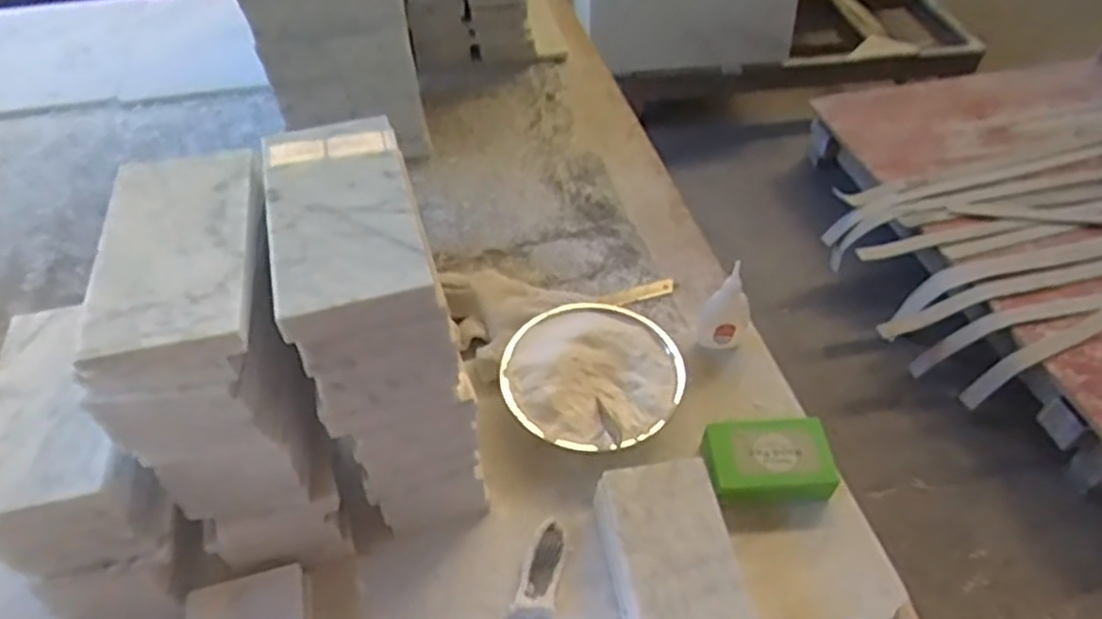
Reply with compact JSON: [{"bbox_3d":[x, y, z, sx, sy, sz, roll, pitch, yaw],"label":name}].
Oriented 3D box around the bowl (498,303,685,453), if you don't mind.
[{"bbox_3d":[0.036,0.060,0.625,0.141,0.043,0.143,1,48,-1],"label":"bowl"}]

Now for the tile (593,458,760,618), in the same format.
[{"bbox_3d":[0.087,0.182,0.512,0.093,0.029,0.150,-6,54,-18],"label":"tile"}]

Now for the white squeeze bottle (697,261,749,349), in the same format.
[{"bbox_3d":[0.157,-0.003,0.650,0.040,0.088,0.034,19,50,14],"label":"white squeeze bottle"}]

